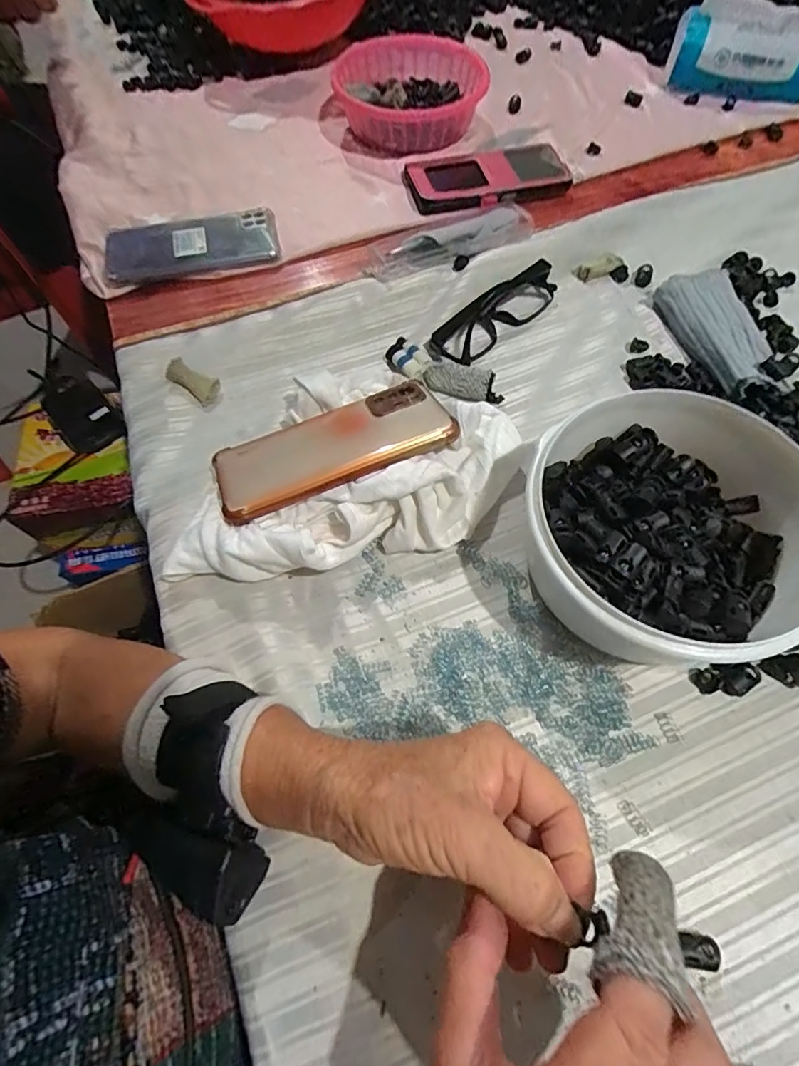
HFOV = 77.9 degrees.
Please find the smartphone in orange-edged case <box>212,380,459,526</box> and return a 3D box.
[{"bbox_3d":[-0.047,-0.061,0.341,0.160,0.010,0.075,-22,49,-6],"label":"smartphone in orange-edged case"}]

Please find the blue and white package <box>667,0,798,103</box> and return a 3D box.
[{"bbox_3d":[0.410,-0.568,0.584,0.163,0.083,0.048,28,67,16],"label":"blue and white package"}]

